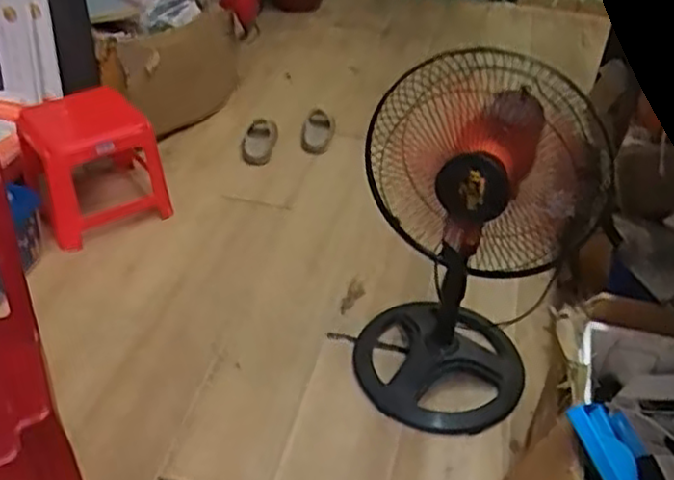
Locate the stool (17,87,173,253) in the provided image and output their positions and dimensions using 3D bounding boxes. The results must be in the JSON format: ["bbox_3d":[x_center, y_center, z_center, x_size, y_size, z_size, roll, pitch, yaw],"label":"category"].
[{"bbox_3d":[-0.560,-0.183,1.636,0.284,0.260,0.267,-16,43,-23],"label":"stool"}]

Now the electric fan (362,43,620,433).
[{"bbox_3d":[0.204,0.004,1.183,0.323,0.625,0.269,3,39,0],"label":"electric fan"}]

